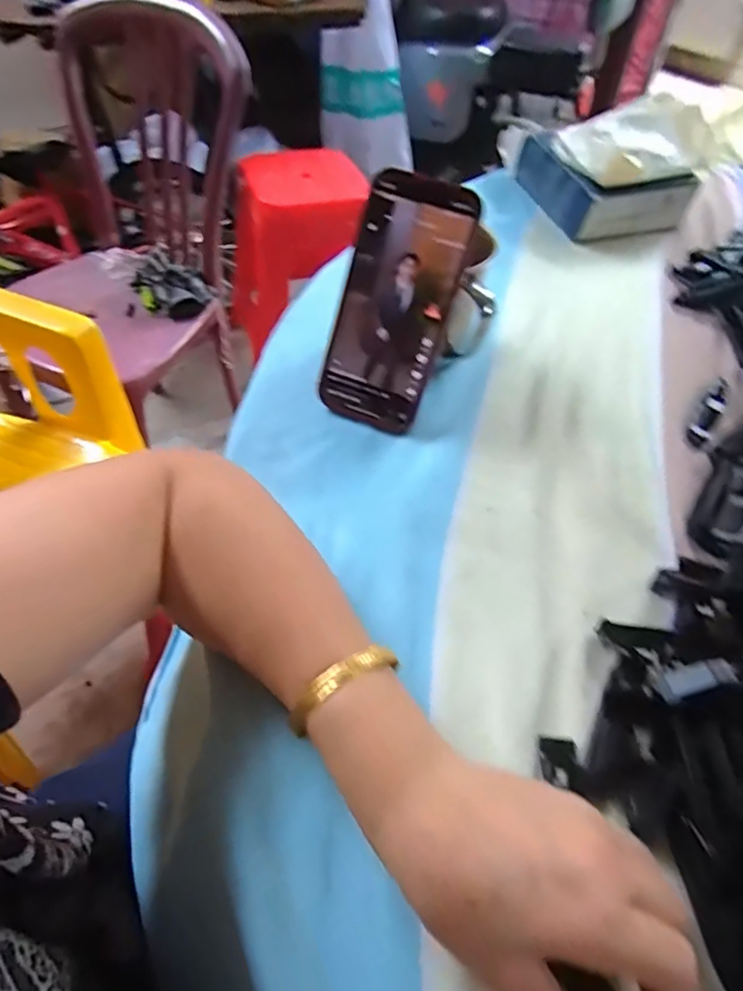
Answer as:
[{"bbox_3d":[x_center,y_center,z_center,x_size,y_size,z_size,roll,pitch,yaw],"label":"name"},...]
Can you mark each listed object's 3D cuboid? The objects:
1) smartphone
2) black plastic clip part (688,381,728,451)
[{"bbox_3d":[0.015,-0.126,0.388,0.074,0.159,0.009,21,20,12],"label":"smartphone"},{"bbox_3d":[0.259,-0.065,0.437,0.015,0.010,0.069,30,70,17],"label":"black plastic clip part"}]

